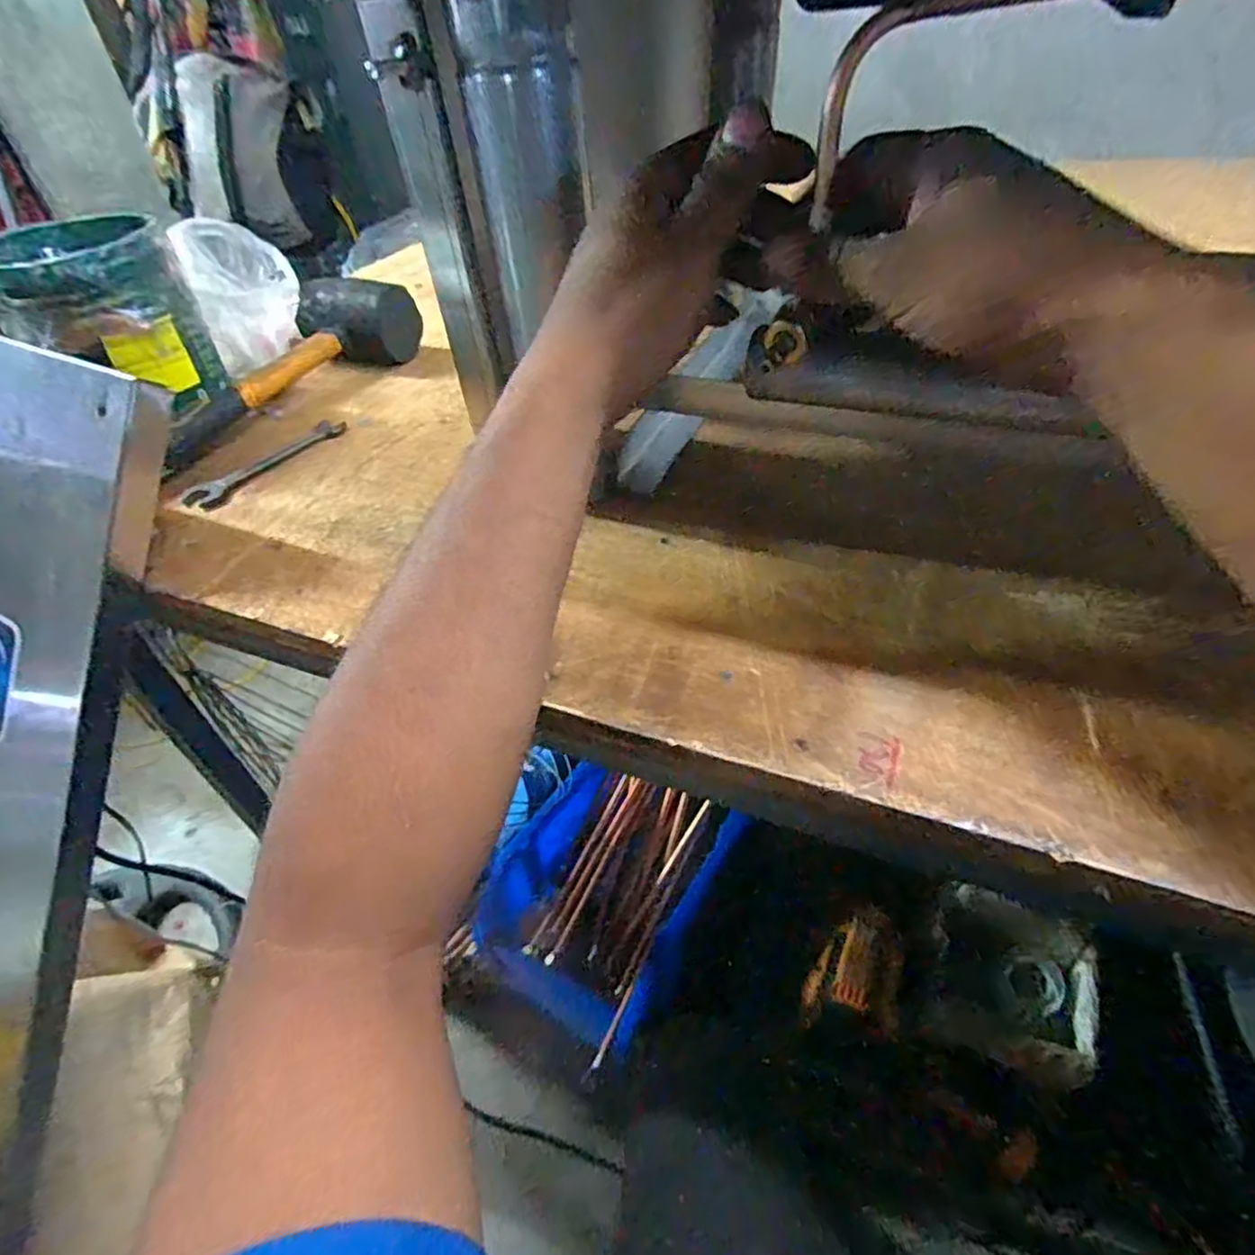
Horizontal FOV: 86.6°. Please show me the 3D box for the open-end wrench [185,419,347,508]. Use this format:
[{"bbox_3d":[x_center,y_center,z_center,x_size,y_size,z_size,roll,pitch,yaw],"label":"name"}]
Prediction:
[{"bbox_3d":[-0.246,-0.114,0.455,0.033,0.006,0.118,19,48,24],"label":"open-end wrench"}]

